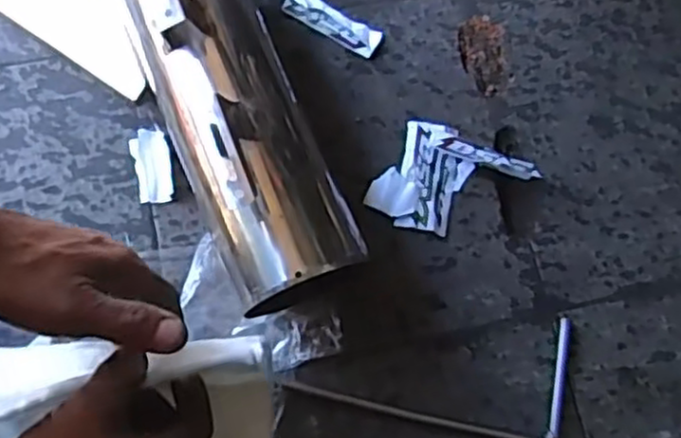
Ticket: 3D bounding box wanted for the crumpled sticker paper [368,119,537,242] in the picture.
[{"bbox_3d":[0.091,-0.028,0.596,0.117,0.019,0.092,24,77,4],"label":"crumpled sticker paper"}]

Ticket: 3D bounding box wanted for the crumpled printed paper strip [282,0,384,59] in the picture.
[{"bbox_3d":[-0.008,-0.174,0.635,0.091,0.010,0.027,30,77,5],"label":"crumpled printed paper strip"}]

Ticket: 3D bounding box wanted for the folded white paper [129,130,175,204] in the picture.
[{"bbox_3d":[-0.156,-0.044,0.596,0.030,0.009,0.063,-14,77,-5],"label":"folded white paper"}]

